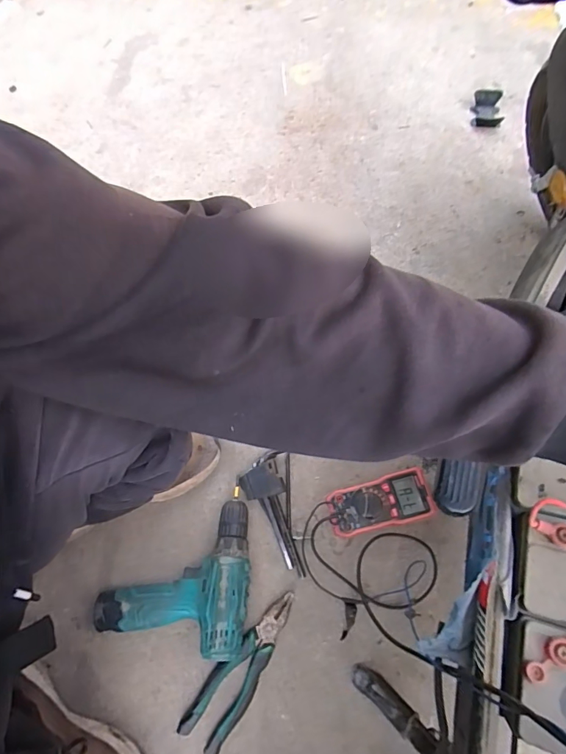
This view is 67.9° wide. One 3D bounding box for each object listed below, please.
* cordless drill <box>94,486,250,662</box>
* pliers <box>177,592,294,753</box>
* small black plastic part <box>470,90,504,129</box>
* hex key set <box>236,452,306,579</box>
[{"bbox_3d":[-0.139,0.256,0.564,0.190,0.051,0.195,1,62,4],"label":"cordless drill"},{"bbox_3d":[-0.048,0.364,0.528,0.053,0.019,0.192,33,69,18],"label":"pliers"},{"bbox_3d":[0.444,-0.583,0.912,0.062,0.026,0.092,5,67,5],"label":"small black plastic part"},{"bbox_3d":[-0.020,0.194,0.598,0.075,0.025,0.162,-7,62,0],"label":"hex key set"}]

